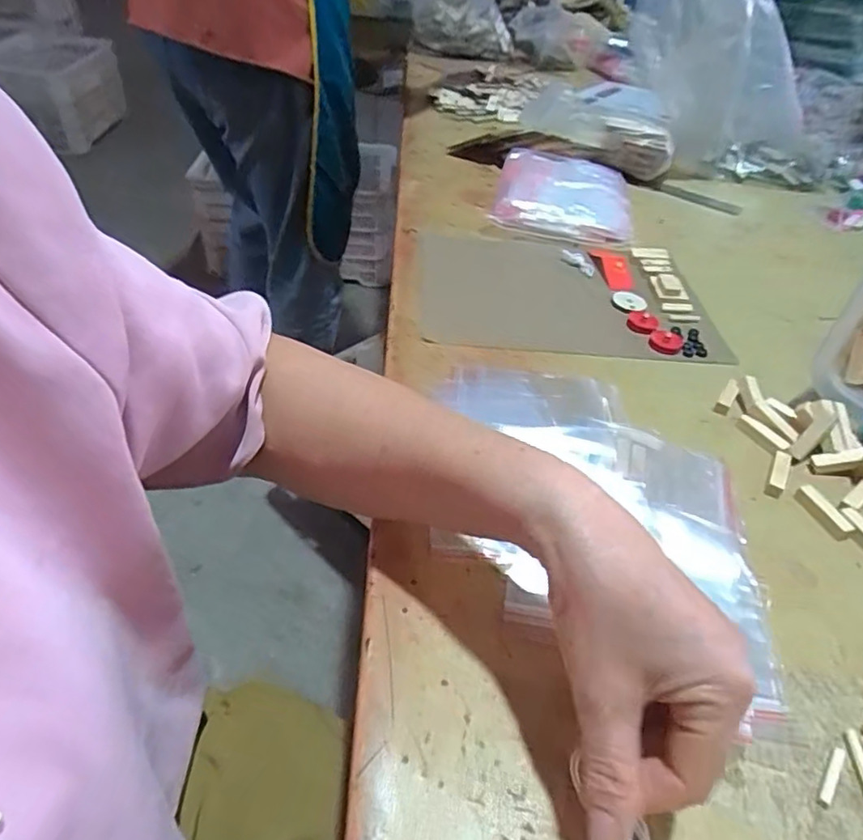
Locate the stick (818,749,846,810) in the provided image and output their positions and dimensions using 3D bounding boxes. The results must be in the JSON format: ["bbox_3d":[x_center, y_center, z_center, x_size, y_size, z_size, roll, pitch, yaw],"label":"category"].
[{"bbox_3d":[0.193,0.172,0.289,0.006,0.004,0.032,32,48,27],"label":"stick"}]

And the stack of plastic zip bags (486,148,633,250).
[{"bbox_3d":[0.175,-0.297,0.795,0.175,0.040,0.233,11,43,5],"label":"stack of plastic zip bags"}]

